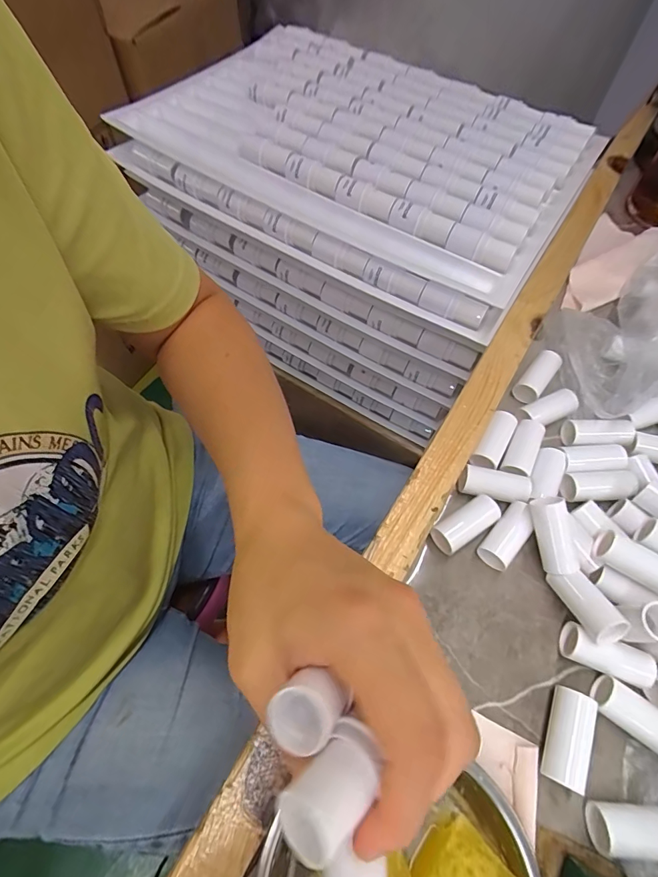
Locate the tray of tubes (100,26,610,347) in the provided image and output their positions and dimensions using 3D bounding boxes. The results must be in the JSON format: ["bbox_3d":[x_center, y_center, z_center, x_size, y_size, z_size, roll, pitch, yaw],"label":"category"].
[{"bbox_3d":[0.019,-0.319,0.452,0.464,0.053,0.312,29,65,12],"label":"tray of tubes"}]

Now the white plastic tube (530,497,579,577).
[{"bbox_3d":[0.145,0.061,0.264,0.019,0.016,0.050,-14,93,-10],"label":"white plastic tube"}]

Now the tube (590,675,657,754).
[{"bbox_3d":[0.174,0.158,0.234,0.051,0.018,0.019,35,66,15],"label":"tube"}]

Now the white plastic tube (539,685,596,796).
[{"bbox_3d":[0.130,0.163,0.226,0.018,0.016,0.044,22,64,9],"label":"white plastic tube"}]

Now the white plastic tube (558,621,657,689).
[{"bbox_3d":[0.167,0.130,0.246,0.049,0.019,0.020,23,64,9],"label":"white plastic tube"}]

